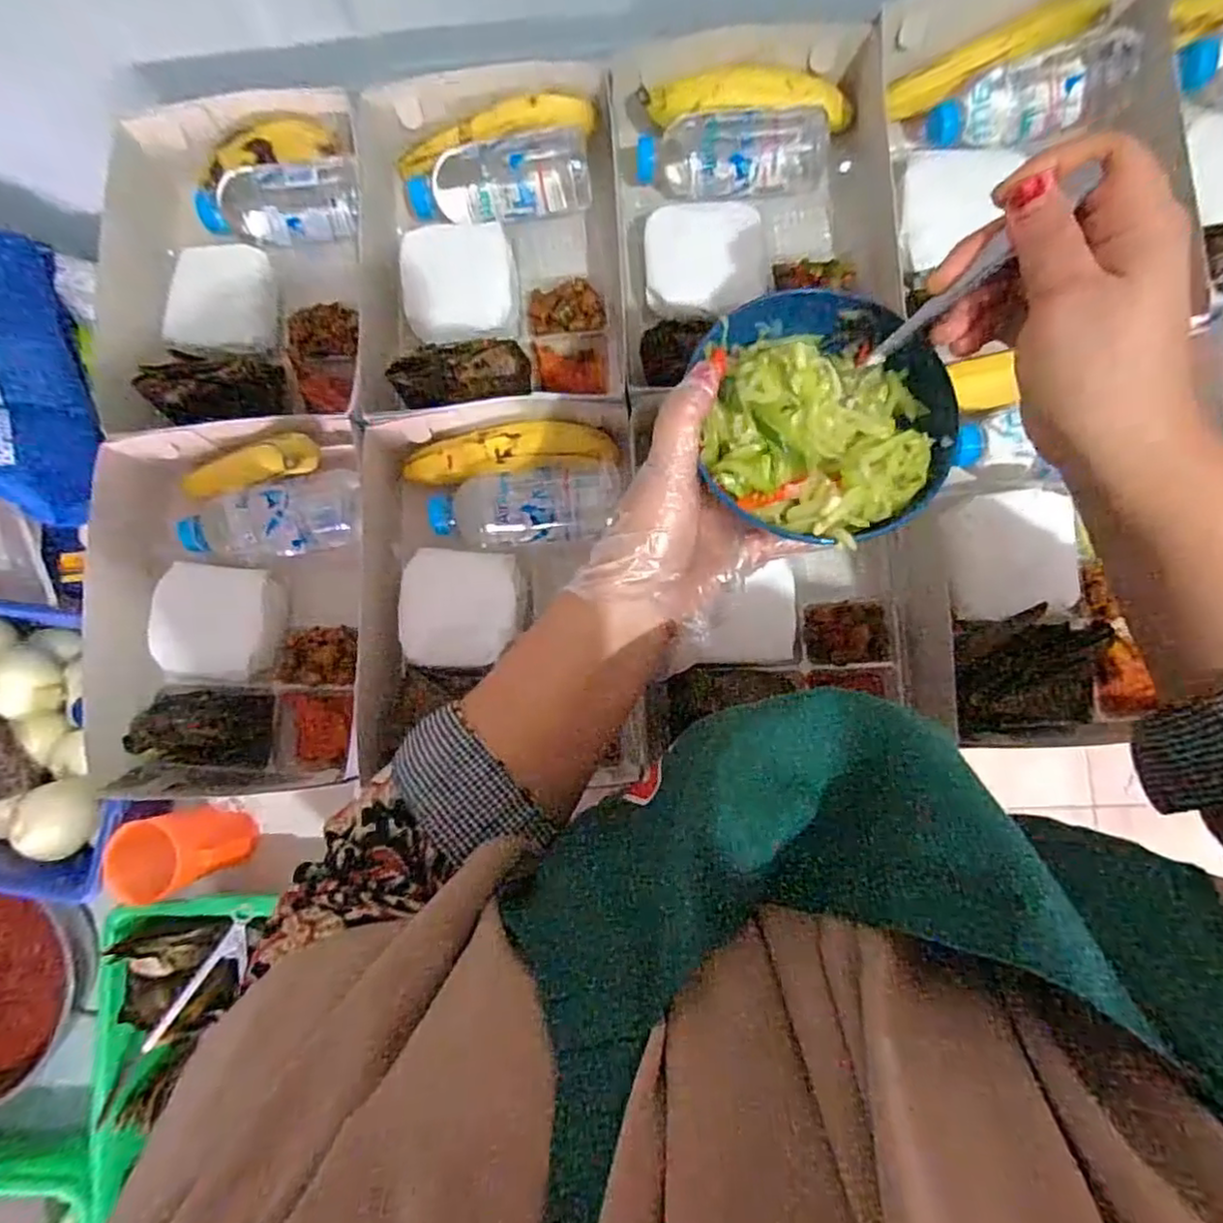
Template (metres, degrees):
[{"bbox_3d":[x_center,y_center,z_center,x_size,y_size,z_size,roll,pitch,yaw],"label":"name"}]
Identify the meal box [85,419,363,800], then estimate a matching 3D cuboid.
[{"bbox_3d":[-0.289,-0.002,0.519,0.216,0.073,0.287,-2,83,5],"label":"meal box"}]

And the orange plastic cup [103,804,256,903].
[{"bbox_3d":[-0.472,0.262,0.718,0.092,0.114,0.082,-15,82,3],"label":"orange plastic cup"}]

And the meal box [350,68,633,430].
[{"bbox_3d":[-0.099,-0.294,0.535,0.206,0.077,0.281,-3,83,5],"label":"meal box"}]

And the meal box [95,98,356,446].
[{"bbox_3d":[-0.305,-0.285,0.562,0.212,0.092,0.291,0,83,5],"label":"meal box"}]

